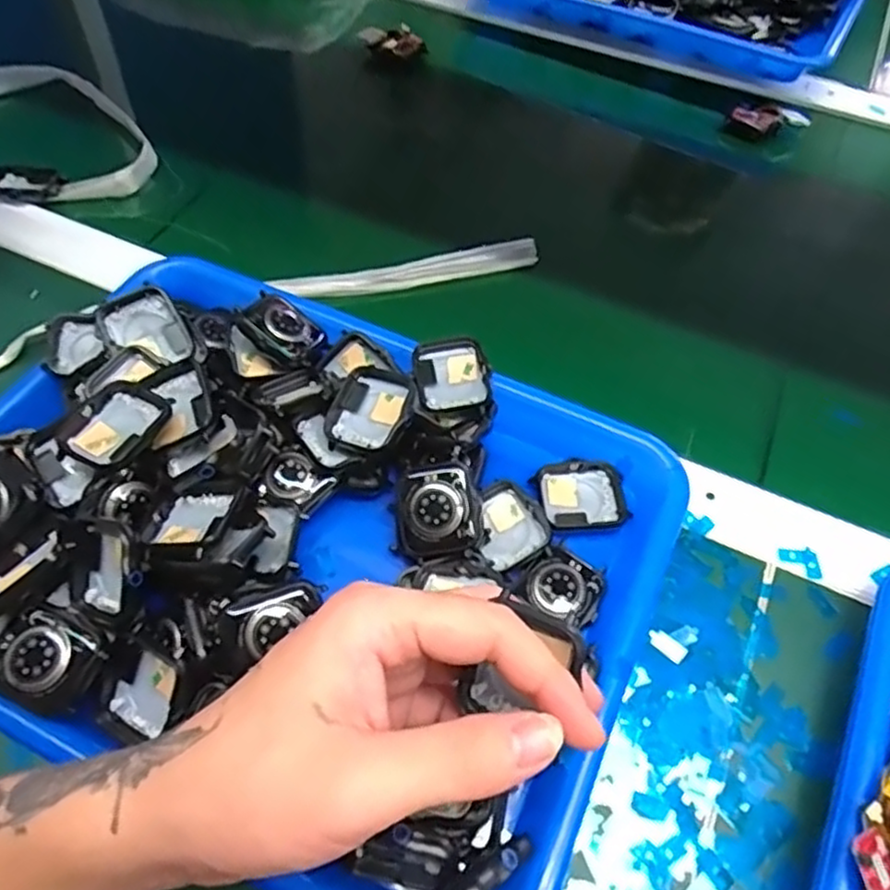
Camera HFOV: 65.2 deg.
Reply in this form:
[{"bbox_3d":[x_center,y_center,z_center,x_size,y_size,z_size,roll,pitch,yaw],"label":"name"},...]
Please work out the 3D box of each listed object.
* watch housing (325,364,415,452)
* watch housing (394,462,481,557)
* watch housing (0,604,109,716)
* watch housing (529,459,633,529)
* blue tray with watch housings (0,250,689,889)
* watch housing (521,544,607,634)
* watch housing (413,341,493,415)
[{"bbox_3d":[-0.035,-0.018,0.341,0.037,0.016,0.045,17,59,9],"label":"watch housing"},{"bbox_3d":[-0.004,0.030,0.325,0.039,0.009,0.041,-8,79,12],"label":"watch housing"},{"bbox_3d":[-0.159,0.085,0.278,0.039,0.009,0.037,26,60,14],"label":"watch housing"},{"bbox_3d":[0.070,0.026,0.354,0.043,0.007,0.036,-6,58,-5],"label":"watch housing"},{"bbox_3d":[-0.074,0.037,0.323,0.326,0.058,0.248,23,60,13],"label":"blue tray with watch housings"},{"bbox_3d":[0.056,0.066,0.325,0.036,0.007,0.032,31,62,17],"label":"watch housing"},{"bbox_3d":[0.003,-0.035,0.362,0.037,0.012,0.042,-6,58,-5],"label":"watch housing"}]

